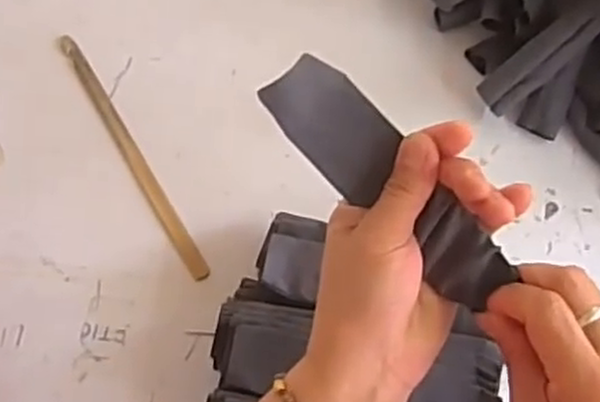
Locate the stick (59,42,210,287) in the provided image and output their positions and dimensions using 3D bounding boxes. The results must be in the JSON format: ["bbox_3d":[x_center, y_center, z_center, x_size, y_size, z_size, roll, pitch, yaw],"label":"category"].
[{"bbox_3d":[-0.147,-0.043,0.664,0.015,0.007,0.269,-27,68,-16],"label":"stick"}]

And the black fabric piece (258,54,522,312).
[{"bbox_3d":[0.043,-0.009,0.381,0.042,0.008,0.148,-41,88,6],"label":"black fabric piece"}]

